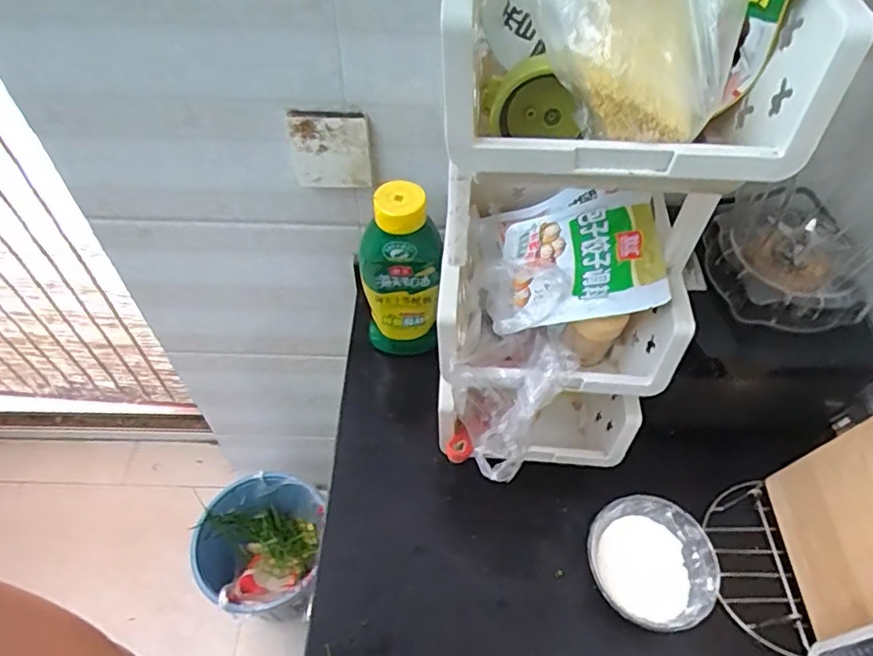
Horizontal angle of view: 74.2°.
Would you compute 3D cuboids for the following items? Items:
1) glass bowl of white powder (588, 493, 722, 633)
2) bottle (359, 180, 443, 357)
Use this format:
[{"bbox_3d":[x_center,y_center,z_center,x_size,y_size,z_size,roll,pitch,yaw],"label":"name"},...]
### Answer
[{"bbox_3d":[0.211,0.236,0.578,0.117,0.050,0.120,2,55,-2],"label":"glass bowl of white powder"},{"bbox_3d":[-0.040,-0.057,0.665,0.086,0.227,0.064,-4,56,-6],"label":"bottle"}]

